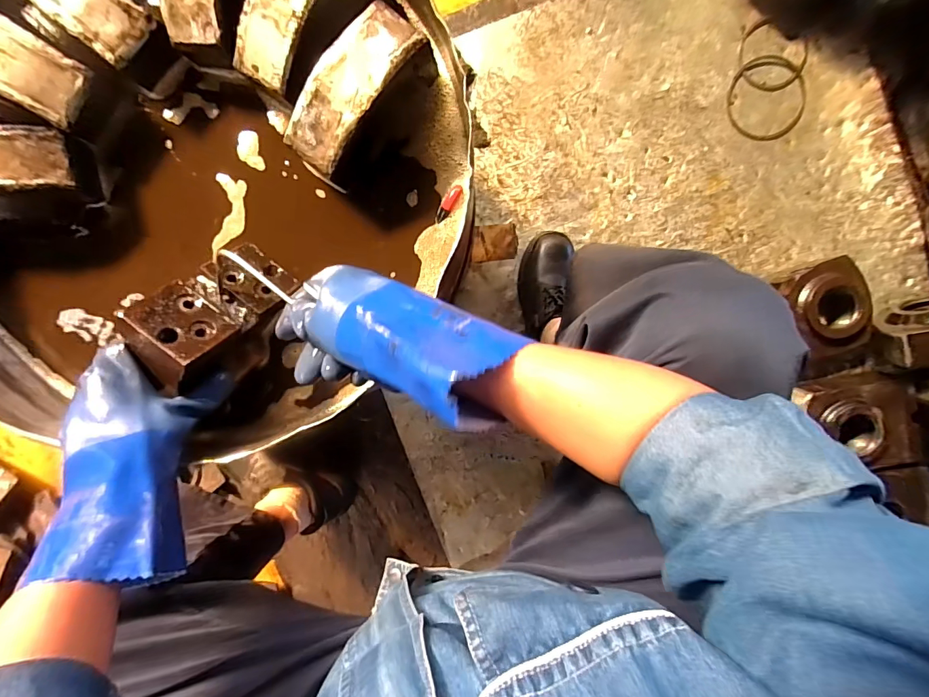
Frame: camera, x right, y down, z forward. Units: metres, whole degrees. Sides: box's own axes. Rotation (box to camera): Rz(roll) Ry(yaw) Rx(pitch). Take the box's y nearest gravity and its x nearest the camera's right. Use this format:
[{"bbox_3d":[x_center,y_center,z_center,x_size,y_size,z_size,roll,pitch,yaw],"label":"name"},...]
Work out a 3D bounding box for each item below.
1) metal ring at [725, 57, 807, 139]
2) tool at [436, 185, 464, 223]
[{"bbox_3d":[0.519,-0.429,0.745,0.133,0.008,0.145,0,92,-1],"label":"metal ring"},{"bbox_3d":[-0.018,-0.154,0.460,0.014,0.008,0.043,34,93,-4],"label":"tool"}]

